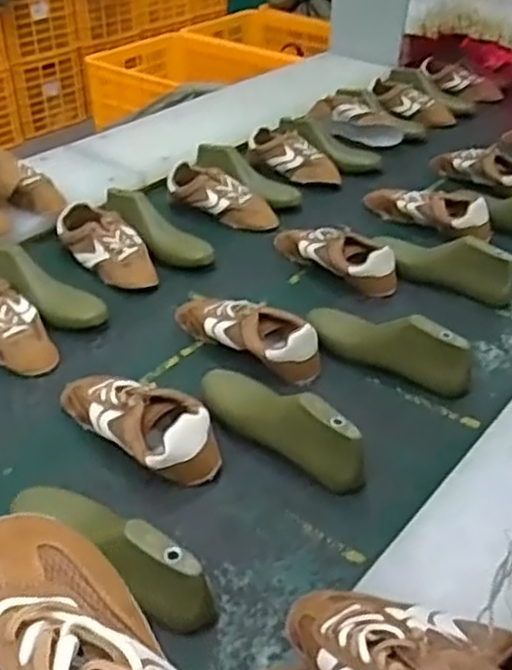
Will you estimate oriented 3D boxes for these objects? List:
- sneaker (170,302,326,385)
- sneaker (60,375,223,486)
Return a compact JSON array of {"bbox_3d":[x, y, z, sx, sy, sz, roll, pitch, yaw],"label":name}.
[{"bbox_3d":[-0.018,-0.007,1.056,0.236,0.067,0.087,19,40,25],"label":"sneaker"},{"bbox_3d":[-0.146,0.099,0.913,0.242,0.071,0.096,27,44,33],"label":"sneaker"}]

